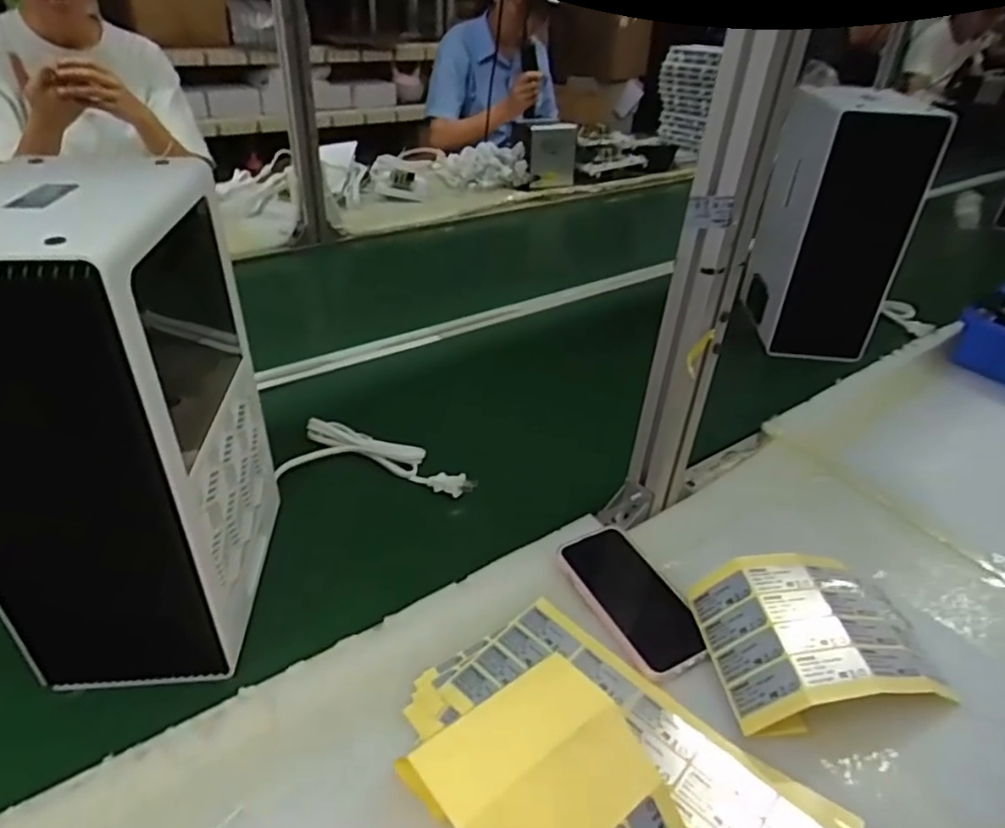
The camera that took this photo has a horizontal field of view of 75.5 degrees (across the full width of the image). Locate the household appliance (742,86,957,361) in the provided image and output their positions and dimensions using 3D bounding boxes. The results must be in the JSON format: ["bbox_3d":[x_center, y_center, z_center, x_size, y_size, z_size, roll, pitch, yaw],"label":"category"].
[{"bbox_3d":[0.476,-0.279,0.938,0.151,0.318,0.168,2,34,-1],"label":"household appliance"}]

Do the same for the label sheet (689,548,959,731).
[{"bbox_3d":[0.255,0.179,0.525,0.172,0.059,0.124,-3,37,-10],"label":"label sheet"}]

